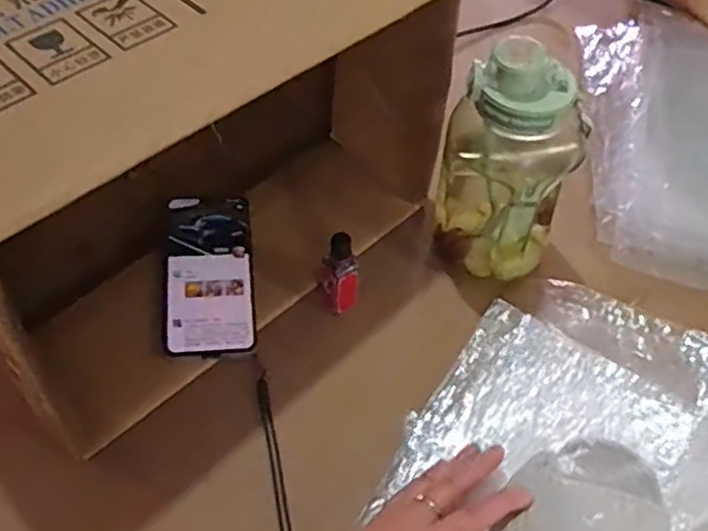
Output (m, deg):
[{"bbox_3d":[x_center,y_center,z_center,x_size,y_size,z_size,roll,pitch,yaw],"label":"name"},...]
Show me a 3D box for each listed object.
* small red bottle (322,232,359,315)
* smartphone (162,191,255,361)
[{"bbox_3d":[-0.011,0.010,0.602,0.028,0.091,0.023,-4,51,-2],"label":"small red bottle"},{"bbox_3d":[-0.126,0.005,0.620,0.073,0.012,0.154,0,59,-12],"label":"smartphone"}]

